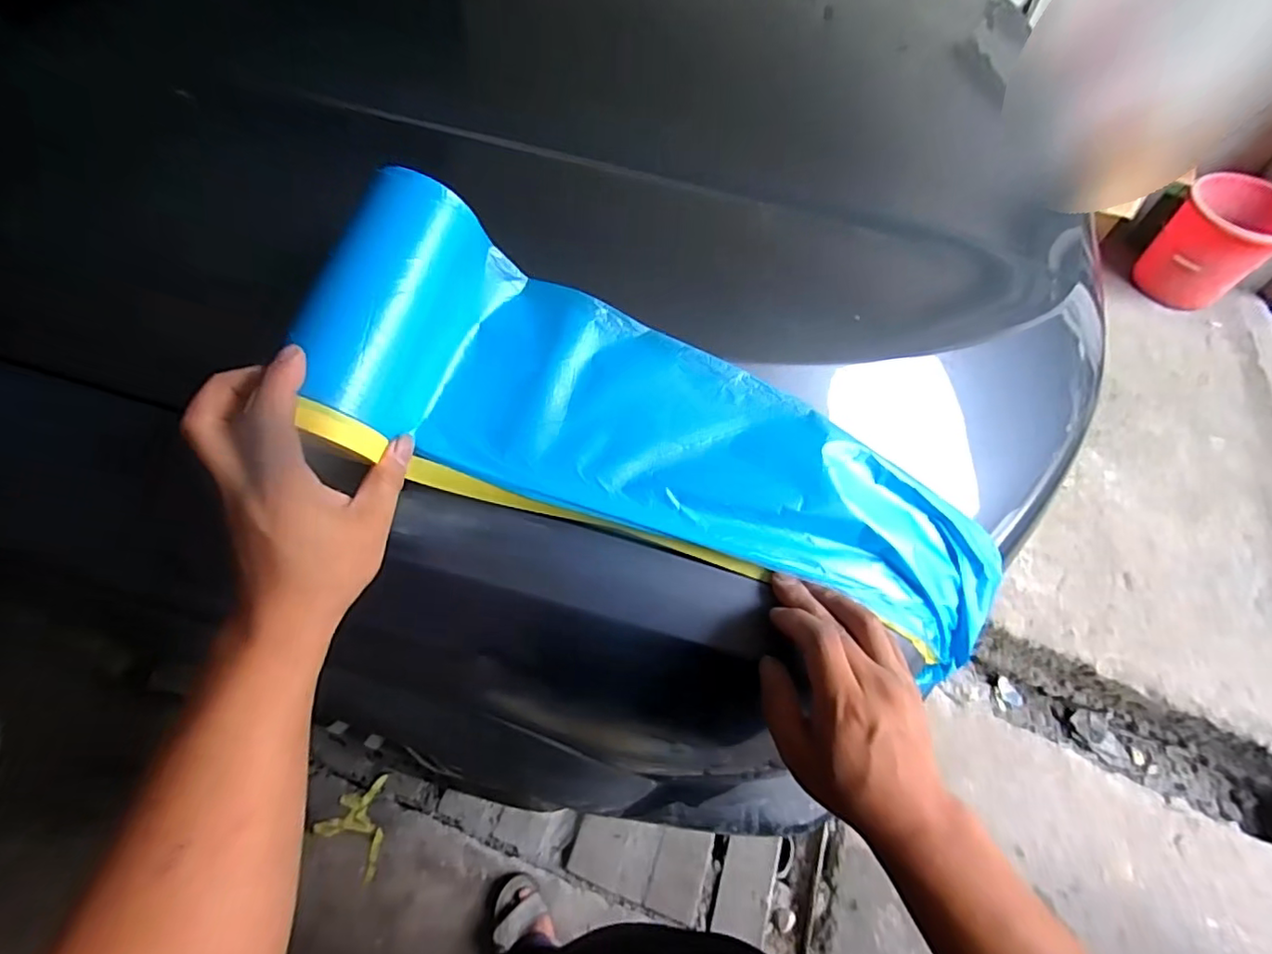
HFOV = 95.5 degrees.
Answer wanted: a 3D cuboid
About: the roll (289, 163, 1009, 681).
[{"bbox_3d":[0.044,-0.009,0.379,0.473,0.097,0.145,24,57,-9],"label":"roll"}]

